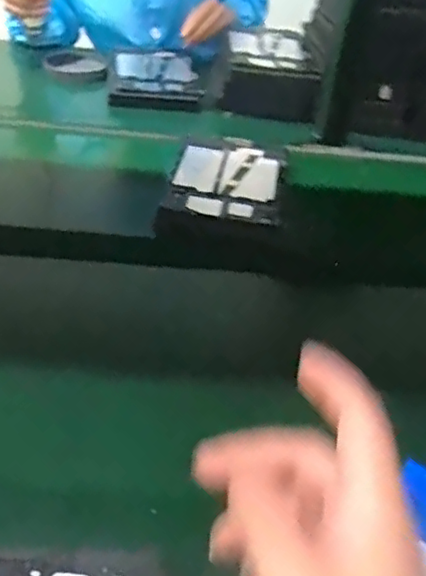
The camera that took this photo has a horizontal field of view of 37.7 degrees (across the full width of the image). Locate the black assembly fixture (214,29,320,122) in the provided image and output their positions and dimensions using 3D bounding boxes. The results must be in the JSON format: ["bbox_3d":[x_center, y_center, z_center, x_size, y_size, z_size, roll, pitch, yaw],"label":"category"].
[{"bbox_3d":[0.103,-0.396,1.123,0.168,0.075,0.225,9,38,2],"label":"black assembly fixture"}]

